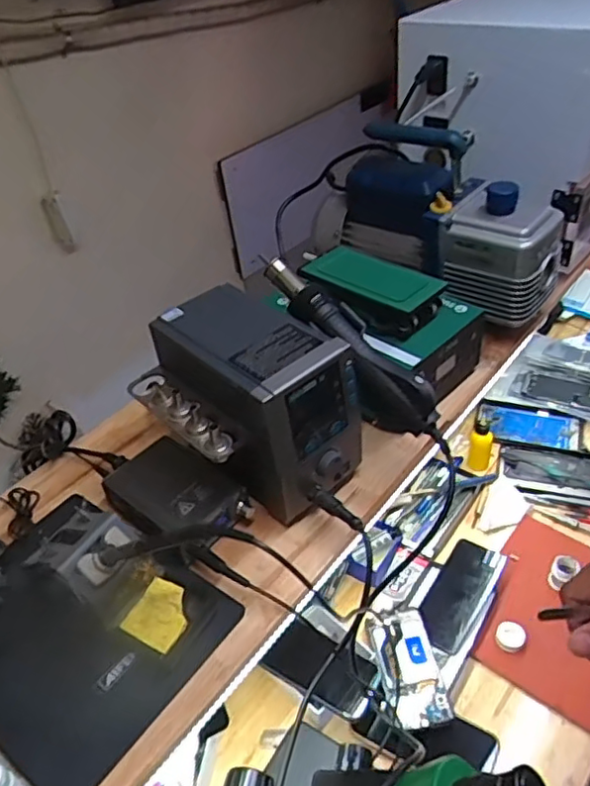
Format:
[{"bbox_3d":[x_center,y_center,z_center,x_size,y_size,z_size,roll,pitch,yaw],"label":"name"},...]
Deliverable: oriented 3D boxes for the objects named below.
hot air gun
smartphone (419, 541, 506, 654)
[{"bbox_3d":[0.055,-0.054,0.633,0.036,0.037,0.237,-36,73,-31],"label":"hot air gun"},{"bbox_3d":[0.226,0.272,0.857,0.069,0.012,0.162,31,59,17],"label":"smartphone"}]

